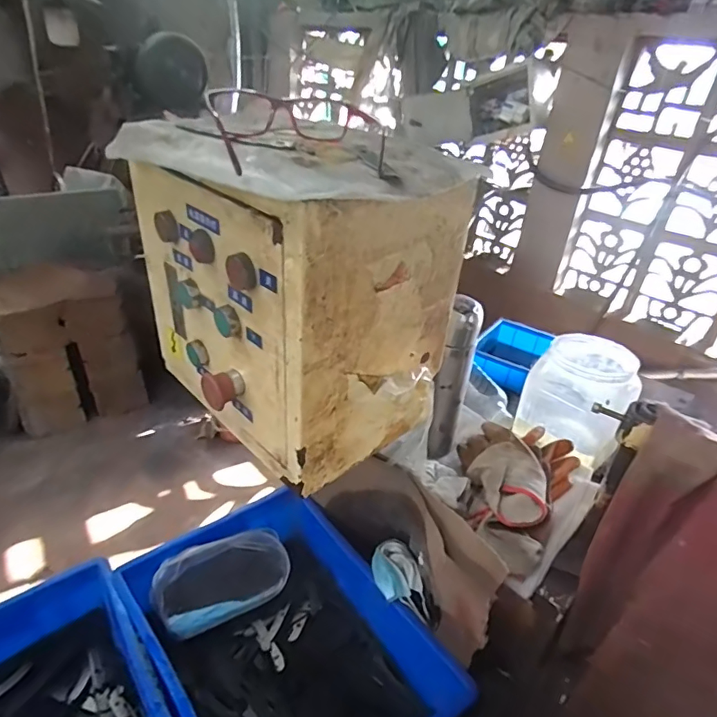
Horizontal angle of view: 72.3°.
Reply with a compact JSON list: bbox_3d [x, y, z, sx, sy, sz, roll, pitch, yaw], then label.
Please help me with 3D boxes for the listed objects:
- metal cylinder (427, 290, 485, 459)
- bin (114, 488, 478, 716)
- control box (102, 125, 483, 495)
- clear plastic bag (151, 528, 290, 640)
[{"bbox_3d":[0.123,0.034,0.678,0.053,0.234,0.049,16,33,17],"label":"metal cylinder"},{"bbox_3d":[-0.098,0.383,0.660,0.301,0.118,0.409,-20,40,-34],"label":"bin"},{"bbox_3d":[-0.075,-0.070,0.514,0.292,0.284,0.209,29,39,33],"label":"control box"},{"bbox_3d":[-0.202,0.333,0.742,0.193,0.021,0.112,-11,77,-29],"label":"clear plastic bag"}]

